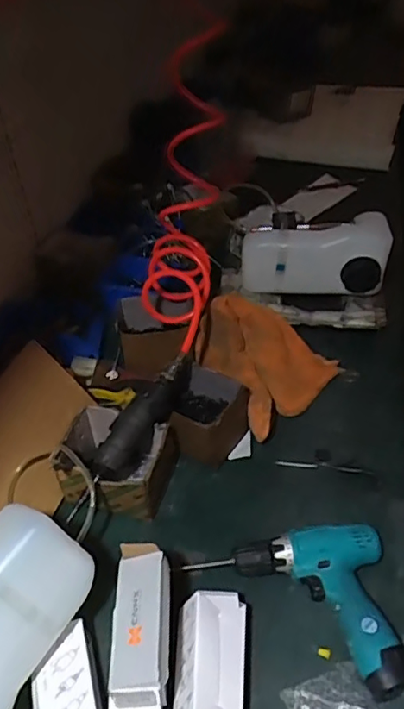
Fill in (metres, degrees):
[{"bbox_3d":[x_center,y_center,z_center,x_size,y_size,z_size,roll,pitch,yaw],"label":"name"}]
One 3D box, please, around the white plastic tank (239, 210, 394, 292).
[{"bbox_3d":[0.203,-0.181,1.007,0.253,0.129,0.089,7,43,12],"label":"white plastic tank"}]

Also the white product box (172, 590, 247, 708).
[{"bbox_3d":[0.011,0.338,0.602,0.078,0.061,0.142,21,42,-14],"label":"white product box"}]

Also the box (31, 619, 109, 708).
[{"bbox_3d":[-0.141,0.368,0.591,0.070,0.048,0.130,-14,43,-11],"label":"box"}]

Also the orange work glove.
[{"bbox_3d":[0.088,0.001,0.923,0.215,0.121,0.214,32,53,33],"label":"orange work glove"}]

